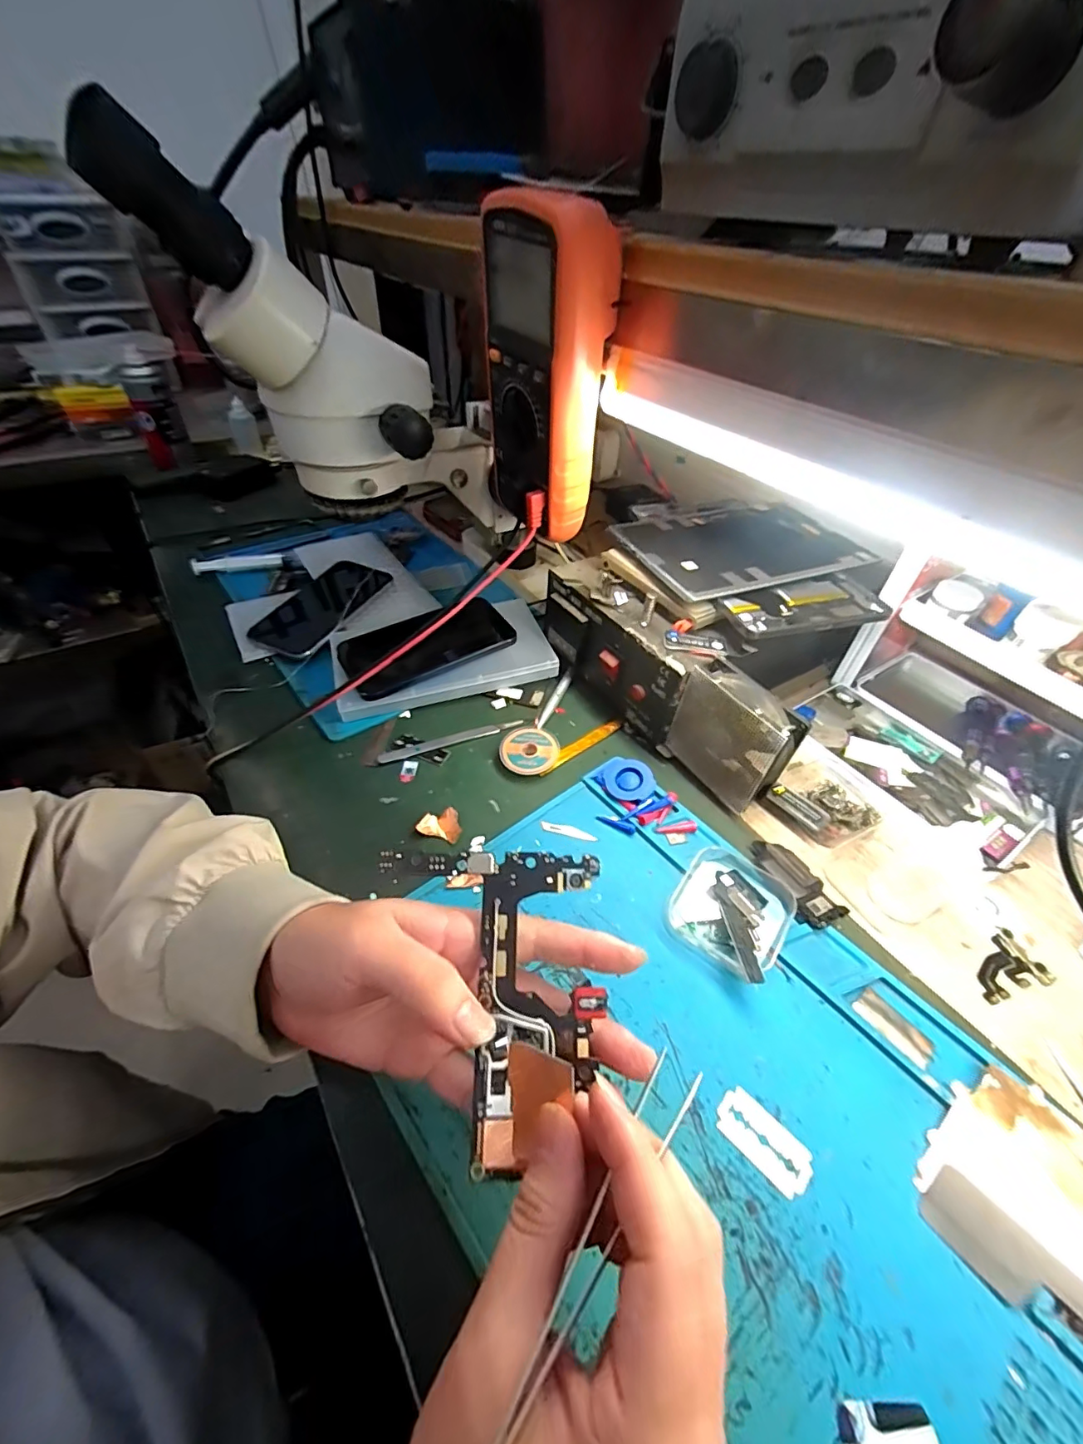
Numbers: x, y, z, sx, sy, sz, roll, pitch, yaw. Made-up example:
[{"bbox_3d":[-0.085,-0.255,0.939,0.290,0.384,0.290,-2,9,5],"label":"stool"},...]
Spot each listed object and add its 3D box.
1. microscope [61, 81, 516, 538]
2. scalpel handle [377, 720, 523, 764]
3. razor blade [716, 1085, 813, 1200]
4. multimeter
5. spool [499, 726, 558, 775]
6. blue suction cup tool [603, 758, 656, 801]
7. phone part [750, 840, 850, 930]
[{"bbox_3d":[-0.147,-0.234,0.395,0.129,0.346,0.108,-48,53,11],"label":"microscope"},{"bbox_3d":[-0.072,0.014,0.414,0.115,0.005,0.010,-16,48,-19],"label":"scalpel handle"},{"bbox_3d":[0.105,0.195,0.242,0.043,0.004,0.023,36,53,28],"label":"razor blade"},{"bbox_3d":[0.000,-0.217,0.336,0.049,0.170,0.097,-21,50,-23],"label":"multimeter"},{"bbox_3d":[-0.009,0.023,0.408,0.044,0.014,0.044,2,45,-2],"label":"spool"},{"bbox_3d":[0.065,0.044,0.383,0.037,0.016,0.032,18,46,14],"label":"blue suction cup tool"},{"bbox_3d":[0.165,0.103,0.339,0.038,0.009,0.063,-17,48,-20],"label":"phone part"}]

